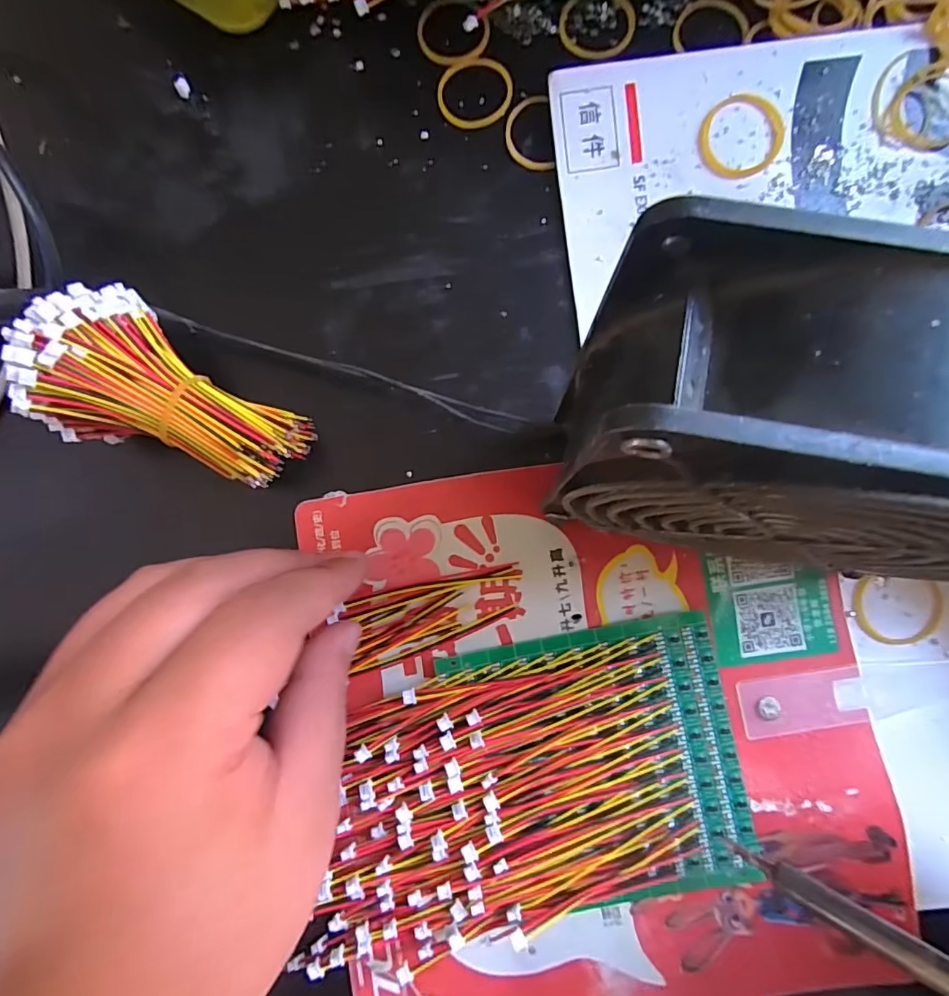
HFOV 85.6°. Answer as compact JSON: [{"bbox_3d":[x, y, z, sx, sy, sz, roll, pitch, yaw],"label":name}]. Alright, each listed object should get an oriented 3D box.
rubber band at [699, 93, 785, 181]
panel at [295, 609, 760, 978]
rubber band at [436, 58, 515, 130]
[{"bbox_3d":[0.104,-0.141,0.198,0.033,0.004,0.030,0,87,1],"label":"rubber band"},{"bbox_3d":[0.017,0.103,0.179,0.154,0.017,0.094,-16,86,0],"label":"panel"},{"bbox_3d":[0.000,-0.166,0.208,0.030,0.004,0.030,-7,86,1],"label":"rubber band"}]

